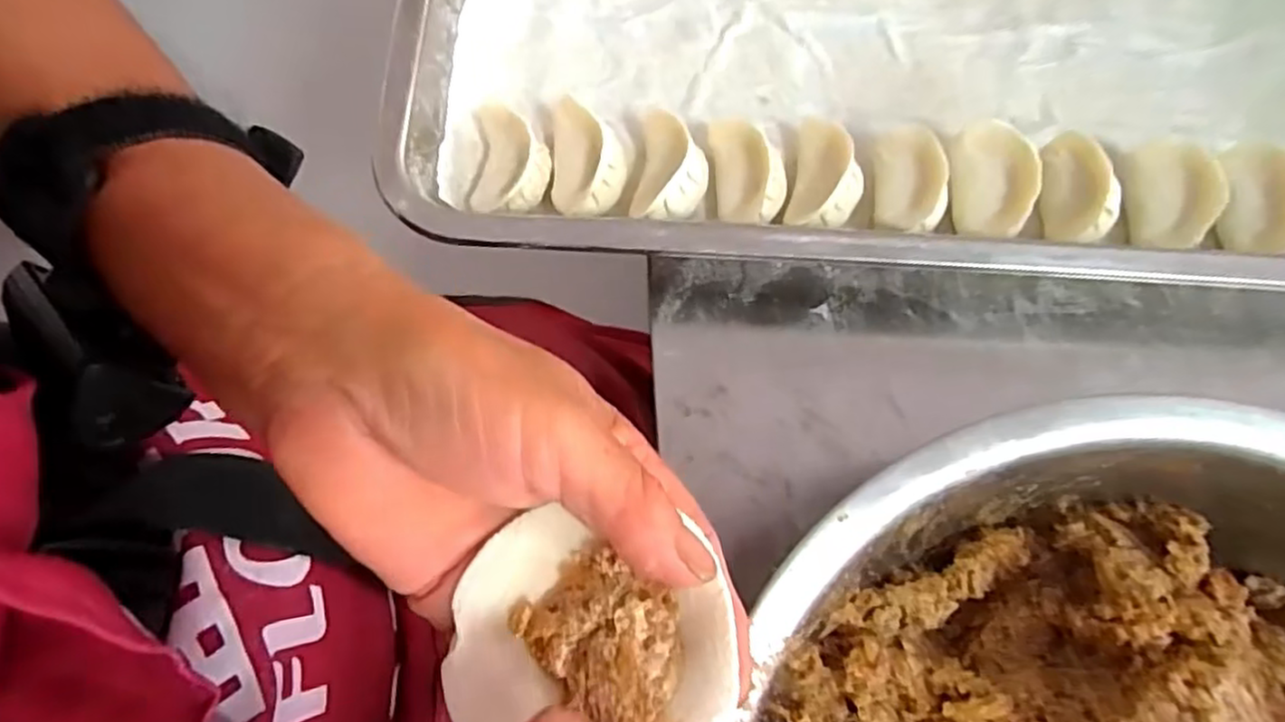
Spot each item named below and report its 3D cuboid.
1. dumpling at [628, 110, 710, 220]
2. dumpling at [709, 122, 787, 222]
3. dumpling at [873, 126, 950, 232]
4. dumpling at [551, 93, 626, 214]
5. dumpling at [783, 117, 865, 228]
[{"bbox_3d":[0.013,-0.083,0.314,0.030,0.027,0.050,7,77,4],"label":"dumpling"},{"bbox_3d":[0.047,-0.083,0.313,0.030,0.030,0.044,-6,76,0],"label":"dumpling"},{"bbox_3d":[0.114,-0.076,0.310,0.026,0.028,0.045,1,77,2],"label":"dumpling"},{"bbox_3d":[-0.024,-0.087,0.318,0.031,0.026,0.047,1,77,2],"label":"dumpling"},{"bbox_3d":[0.081,-0.080,0.313,0.030,0.028,0.053,11,77,4],"label":"dumpling"}]

